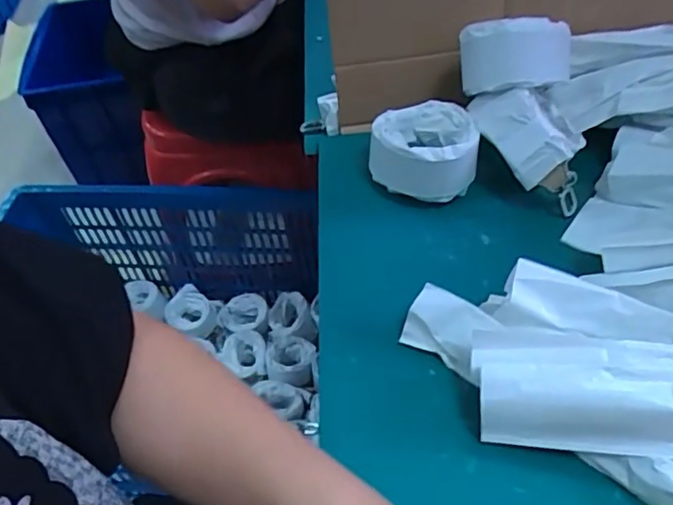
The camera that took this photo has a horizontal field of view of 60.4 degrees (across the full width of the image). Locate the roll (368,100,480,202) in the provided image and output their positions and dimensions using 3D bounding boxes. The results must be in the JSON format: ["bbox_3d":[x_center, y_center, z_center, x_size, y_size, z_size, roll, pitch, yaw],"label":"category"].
[{"bbox_3d":[0.077,-0.090,0.516,0.089,0.064,0.081,-3,51,3],"label":"roll"}]

